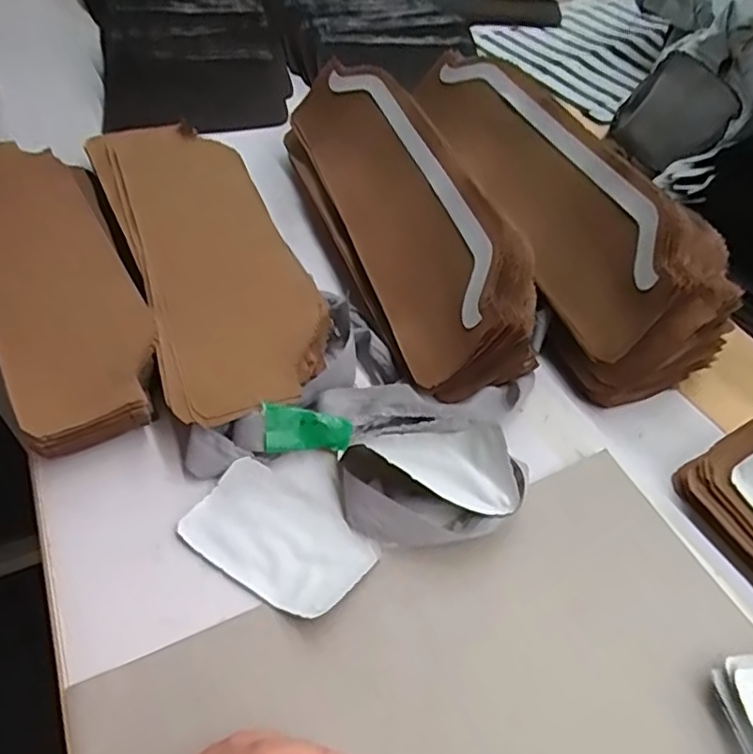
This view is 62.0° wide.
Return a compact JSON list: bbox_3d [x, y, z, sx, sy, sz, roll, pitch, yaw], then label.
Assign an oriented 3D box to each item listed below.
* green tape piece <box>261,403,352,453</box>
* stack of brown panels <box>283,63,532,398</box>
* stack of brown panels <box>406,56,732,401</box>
[{"bbox_3d":[-0.048,0.037,0.438,0.062,0.033,0.004,2,21,-18],"label":"green tape piece"},{"bbox_3d":[0.016,-0.153,0.552,0.106,0.094,0.399,-14,50,-12],"label":"stack of brown panels"},{"bbox_3d":[0.158,-0.174,0.566,0.118,0.103,0.418,-12,49,-11],"label":"stack of brown panels"}]

